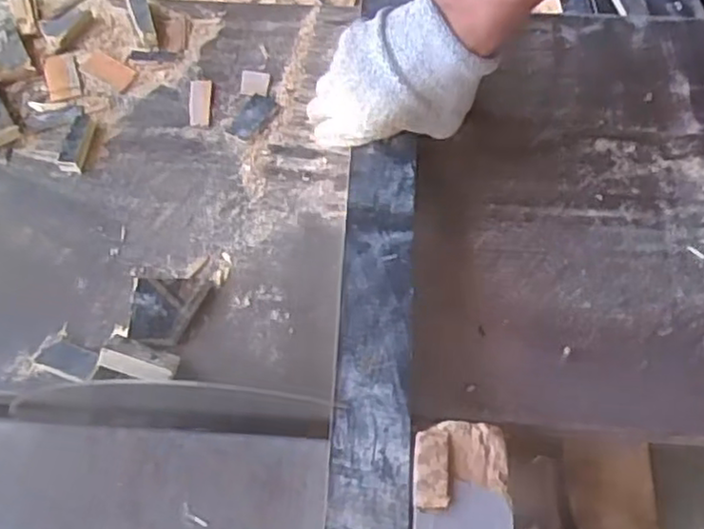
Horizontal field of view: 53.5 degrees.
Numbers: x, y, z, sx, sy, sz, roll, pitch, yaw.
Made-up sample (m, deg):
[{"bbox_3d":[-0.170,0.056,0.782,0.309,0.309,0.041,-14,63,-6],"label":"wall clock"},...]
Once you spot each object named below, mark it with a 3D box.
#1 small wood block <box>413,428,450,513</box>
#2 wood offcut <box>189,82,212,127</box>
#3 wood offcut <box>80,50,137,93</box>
[{"bbox_3d":[0.045,0.115,0.394,0.020,0.007,0.045,0,66,7],"label":"small wood block"},{"bbox_3d":[-0.126,-0.135,0.578,0.017,0.004,0.046,-2,64,-2],"label":"wood offcut"},{"bbox_3d":[-0.205,-0.163,0.586,0.043,0.004,0.025,27,66,12],"label":"wood offcut"}]

